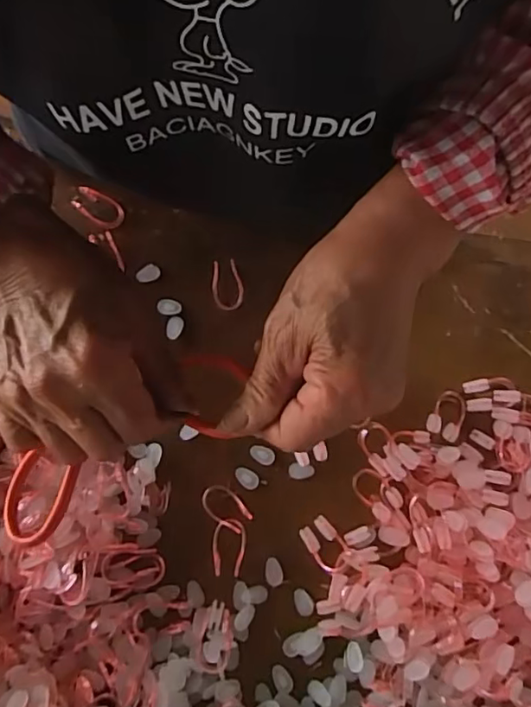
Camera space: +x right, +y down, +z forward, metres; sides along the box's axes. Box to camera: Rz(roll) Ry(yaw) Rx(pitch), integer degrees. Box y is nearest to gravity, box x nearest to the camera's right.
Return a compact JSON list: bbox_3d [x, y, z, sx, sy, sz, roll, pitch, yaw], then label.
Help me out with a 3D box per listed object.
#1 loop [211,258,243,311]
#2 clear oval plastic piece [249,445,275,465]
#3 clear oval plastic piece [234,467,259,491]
[{"bbox_3d":[-0.028,-0.050,0.412,0.022,0.004,0.037,-6,85,2],"label":"loop"},{"bbox_3d":[-0.002,0.069,0.389,0.017,0.004,0.011,28,80,4],"label":"clear oval plastic piece"},{"bbox_3d":[-0.013,0.084,0.384,0.018,0.004,0.012,33,80,5],"label":"clear oval plastic piece"}]

